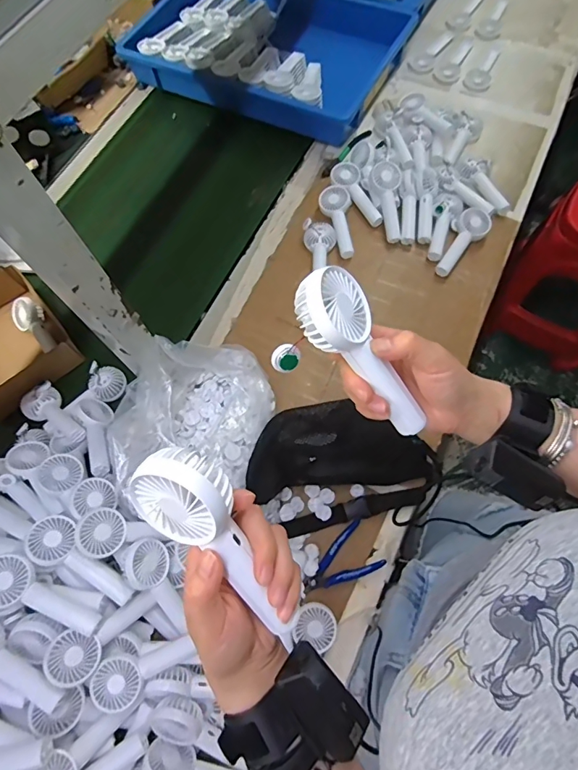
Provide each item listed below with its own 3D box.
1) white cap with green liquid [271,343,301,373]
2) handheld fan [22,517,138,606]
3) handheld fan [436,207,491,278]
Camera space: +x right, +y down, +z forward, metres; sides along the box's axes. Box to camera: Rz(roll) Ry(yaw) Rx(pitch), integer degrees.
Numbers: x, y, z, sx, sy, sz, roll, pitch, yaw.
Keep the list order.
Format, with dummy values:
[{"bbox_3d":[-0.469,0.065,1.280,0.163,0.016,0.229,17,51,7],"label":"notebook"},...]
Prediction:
[{"bbox_3d":[-0.002,-0.020,0.326,0.022,0.008,0.019,-13,69,-3],"label":"white cap with green liquid"},{"bbox_3d":[-0.248,0.210,0.526,0.142,0.025,0.055,34,62,-3],"label":"handheld fan"},{"bbox_3d":[0.318,-0.263,0.782,0.053,0.029,0.160,30,74,11],"label":"handheld fan"}]

